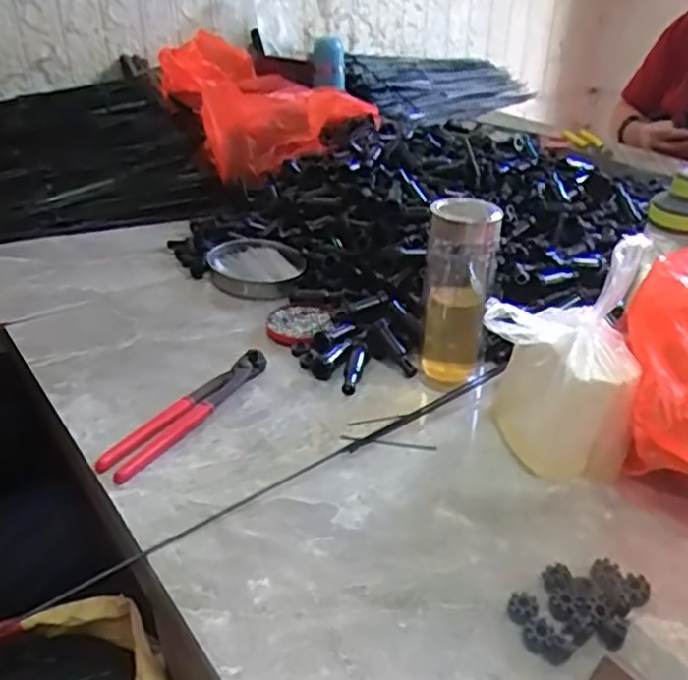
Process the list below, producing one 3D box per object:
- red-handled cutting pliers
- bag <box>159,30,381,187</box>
[{"bbox_3d":[-0.137,0.061,0.633,0.038,0.015,0.196,19,35,27],"label":"red-handled cutting pliers"},{"bbox_3d":[-0.143,-0.415,1.219,0.266,0.130,0.432,-14,34,-24],"label":"bag"}]

